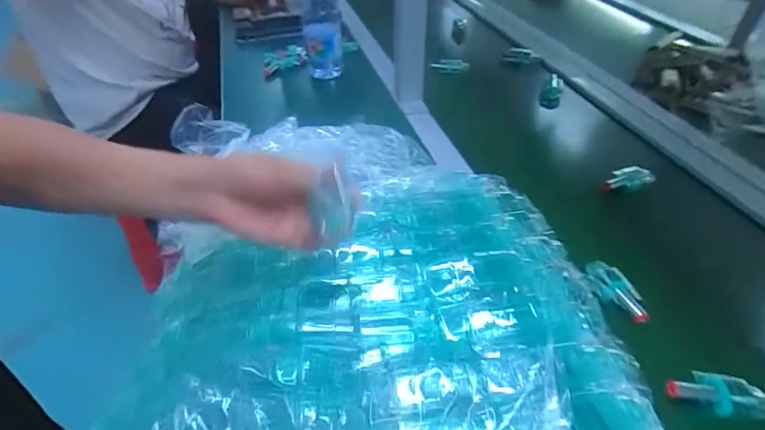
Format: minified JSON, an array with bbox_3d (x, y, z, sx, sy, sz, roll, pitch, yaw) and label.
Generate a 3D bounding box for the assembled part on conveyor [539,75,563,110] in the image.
[{"bbox_3d":[0.317,-0.226,0.808,0.034,0.033,0.074,19,65,21],"label":"assembled part on conveyor"}]

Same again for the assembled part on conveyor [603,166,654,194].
[{"bbox_3d":[0.346,-0.049,0.609,0.069,0.028,0.027,-14,44,-14],"label":"assembled part on conveyor"}]

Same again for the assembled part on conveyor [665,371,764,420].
[{"bbox_3d":[0.284,0.152,0.368,0.079,0.018,0.034,3,43,5],"label":"assembled part on conveyor"}]

